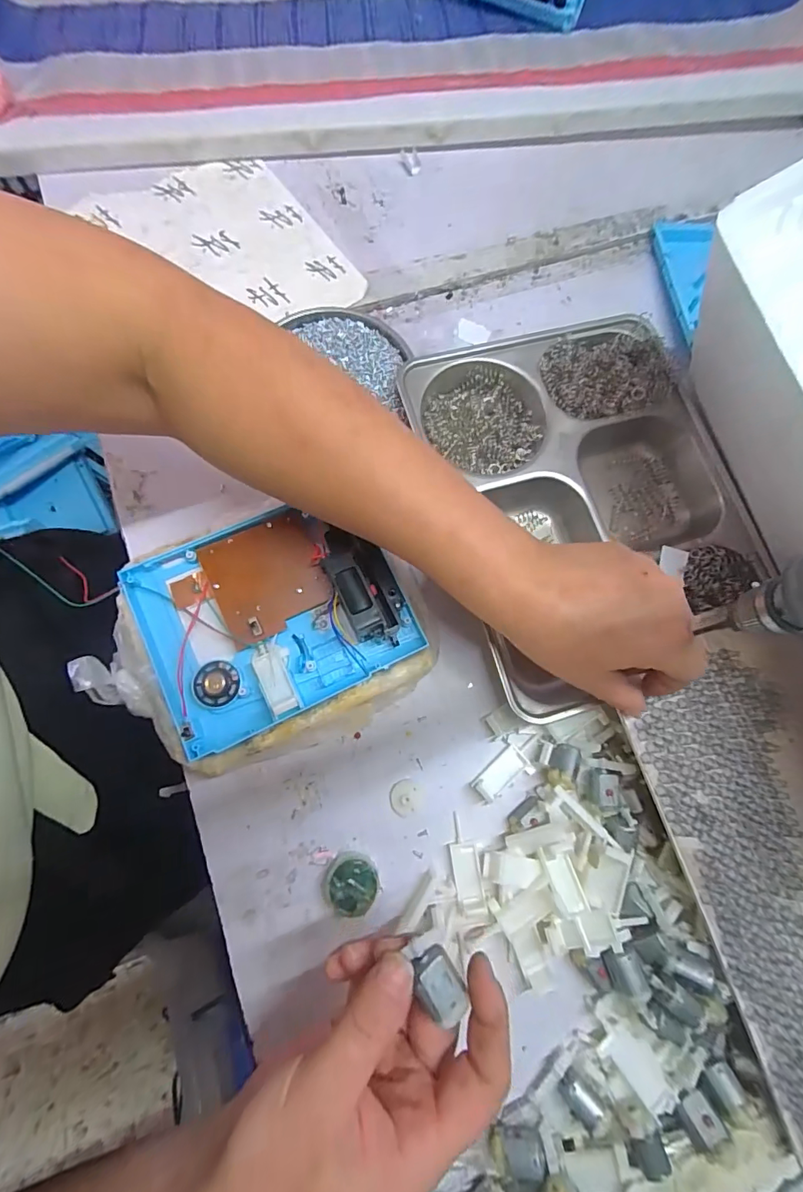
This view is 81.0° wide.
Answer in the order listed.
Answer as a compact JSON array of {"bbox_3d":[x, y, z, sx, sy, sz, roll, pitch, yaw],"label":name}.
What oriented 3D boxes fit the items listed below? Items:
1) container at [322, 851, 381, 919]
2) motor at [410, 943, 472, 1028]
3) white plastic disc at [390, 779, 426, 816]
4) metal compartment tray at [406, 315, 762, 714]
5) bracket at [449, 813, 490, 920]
[{"bbox_3d":[-0.032,0.184,0.300,0.035,0.018,0.031,-5,77,-4],"label":"container"},{"bbox_3d":[0.016,0.173,0.208,0.020,0.011,0.029,-20,75,-39],"label":"motor"},{"bbox_3d":[0.004,0.138,0.320,0.023,0.007,0.022,1,76,-3],"label":"white plastic disc"},{"bbox_3d":[0.144,-0.086,0.366,0.229,0.050,0.258,-16,79,-8],"label":"metal compartment tray"},{"bbox_3d":[0.042,0.176,0.309,0.018,0.014,0.057,-8,58,-3],"label":"bracket"}]

